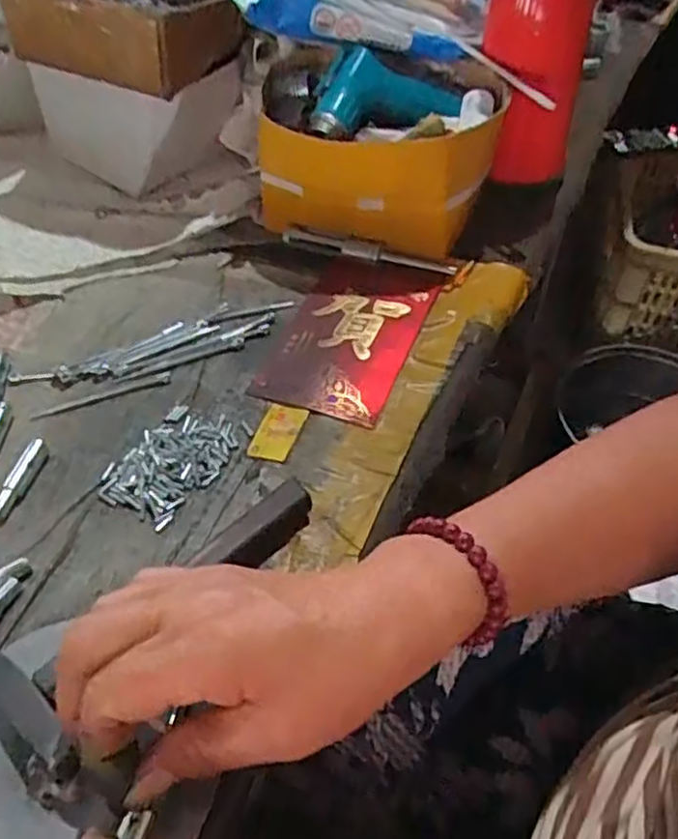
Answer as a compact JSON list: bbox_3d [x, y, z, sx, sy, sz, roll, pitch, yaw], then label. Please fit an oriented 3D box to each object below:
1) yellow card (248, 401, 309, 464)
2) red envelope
[{"bbox_3d":[-0.037,0.007,0.431,0.025,0.004,0.044,10,49,17],"label":"yellow card"},{"bbox_3d":[0.007,-0.063,0.489,0.090,0.005,0.155,16,50,13],"label":"red envelope"}]

